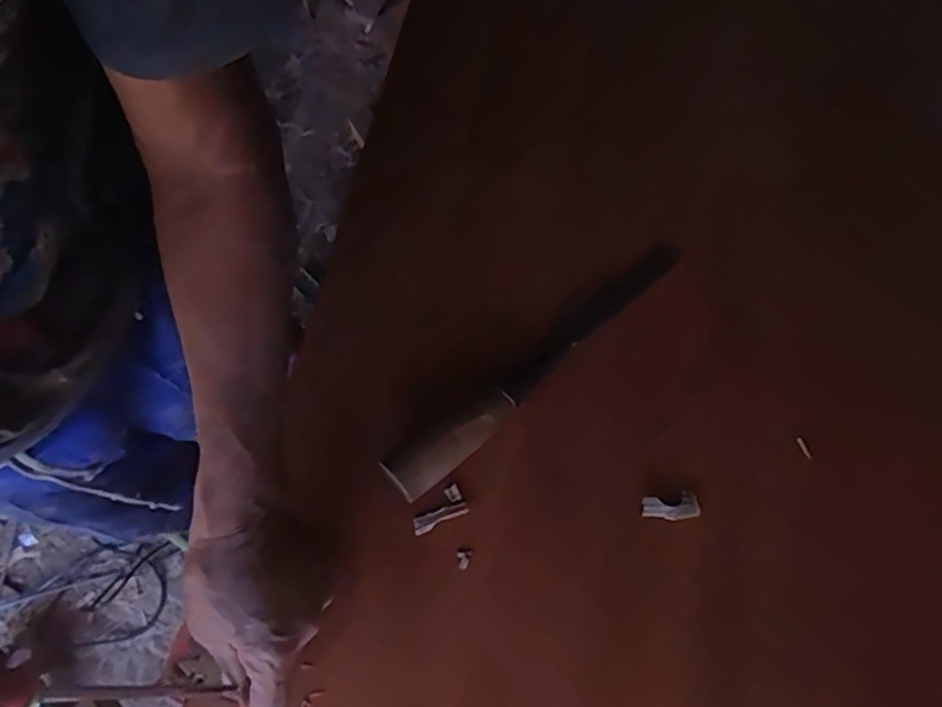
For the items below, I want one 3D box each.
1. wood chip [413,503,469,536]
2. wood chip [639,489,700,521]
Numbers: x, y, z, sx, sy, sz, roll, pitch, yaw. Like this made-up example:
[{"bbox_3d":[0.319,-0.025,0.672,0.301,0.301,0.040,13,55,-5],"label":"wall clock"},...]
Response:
[{"bbox_3d":[-0.023,0.118,0.469,0.042,0.008,0.012,-25,74,6],"label":"wood chip"},{"bbox_3d":[0.141,0.110,0.465,0.040,0.006,0.019,-8,73,-2],"label":"wood chip"}]

